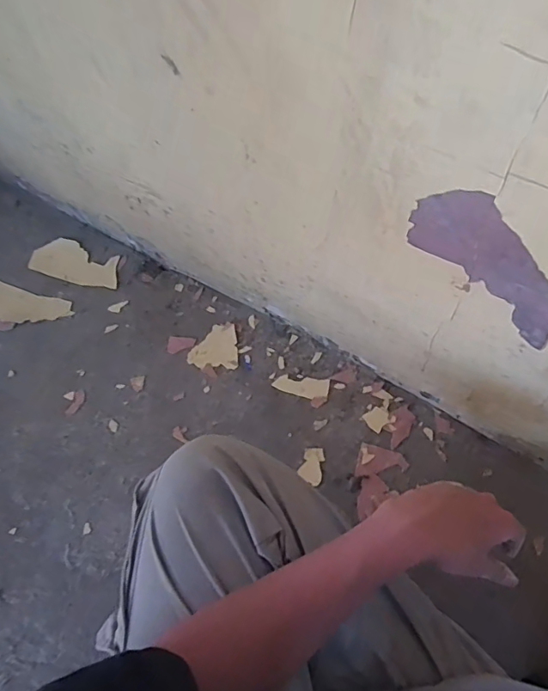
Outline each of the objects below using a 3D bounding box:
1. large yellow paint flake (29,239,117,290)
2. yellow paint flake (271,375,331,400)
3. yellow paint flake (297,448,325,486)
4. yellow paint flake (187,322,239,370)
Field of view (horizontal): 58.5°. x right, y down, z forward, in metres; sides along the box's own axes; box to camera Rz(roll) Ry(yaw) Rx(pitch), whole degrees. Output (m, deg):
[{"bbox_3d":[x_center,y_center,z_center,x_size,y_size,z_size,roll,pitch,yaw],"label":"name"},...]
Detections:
[{"bbox_3d":[-0.373,-0.155,0.922,0.189,0.011,0.082,20,67,13],"label":"large yellow paint flake"},{"bbox_3d":[0.042,0.064,0.756,0.085,0.005,0.034,8,65,7],"label":"yellow paint flake"},{"bbox_3d":[0.056,0.171,0.700,0.034,0.004,0.052,18,67,12],"label":"yellow paint flake"},{"bbox_3d":[-0.098,0.000,0.805,0.080,0.004,0.078,1,65,4],"label":"yellow paint flake"}]

